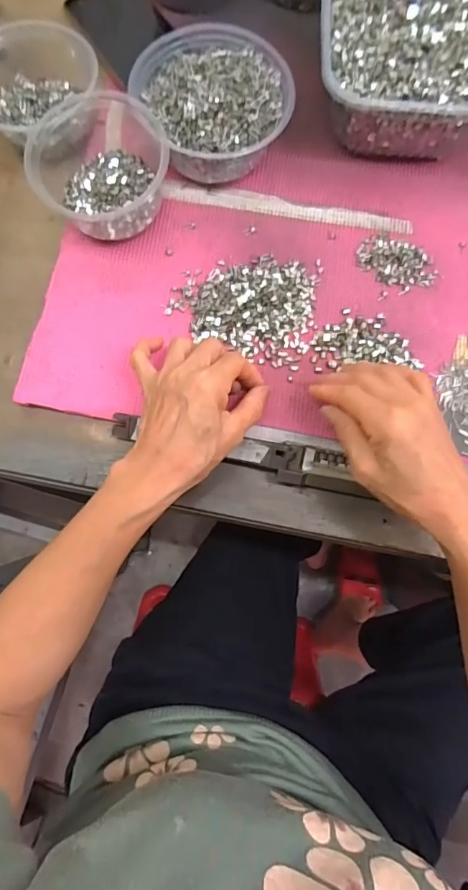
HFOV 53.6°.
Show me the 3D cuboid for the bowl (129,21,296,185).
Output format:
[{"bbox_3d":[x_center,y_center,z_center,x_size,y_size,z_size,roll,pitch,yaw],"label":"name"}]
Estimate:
[{"bbox_3d":[-0.019,-0.306,0.420,0.126,0.060,0.138,-33,81,-7],"label":"bowl"}]

